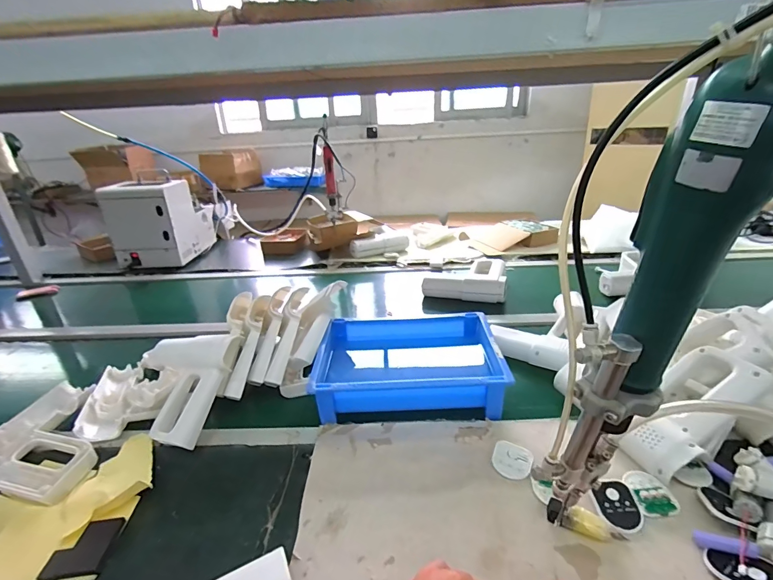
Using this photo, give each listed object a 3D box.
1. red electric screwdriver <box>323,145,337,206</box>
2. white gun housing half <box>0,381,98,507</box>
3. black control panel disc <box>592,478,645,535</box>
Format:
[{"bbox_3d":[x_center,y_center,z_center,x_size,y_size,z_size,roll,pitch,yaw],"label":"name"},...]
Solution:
[{"bbox_3d":[-0.191,-0.390,1.308,0.035,0.190,0.043,-6,25,-6],"label":"red electric screwdriver"},{"bbox_3d":[-0.506,0.225,0.578,0.203,0.035,0.195,1,23,11],"label":"white gun housing half"},{"bbox_3d":[0.270,0.250,0.443,0.049,0.004,0.058,-5,40,-9],"label":"black control panel disc"}]

